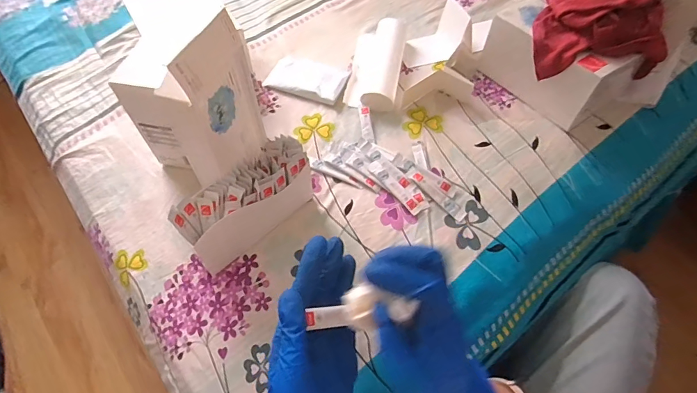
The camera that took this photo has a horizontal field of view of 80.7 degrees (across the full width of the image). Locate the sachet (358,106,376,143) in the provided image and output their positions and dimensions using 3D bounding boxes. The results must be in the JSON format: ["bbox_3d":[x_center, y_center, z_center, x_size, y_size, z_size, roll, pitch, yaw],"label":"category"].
[{"bbox_3d":[0.029,-0.111,0.625,0.019,0.007,0.068,-7,59,-3],"label":"sachet"}]

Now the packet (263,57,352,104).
[{"bbox_3d":[-0.069,-0.197,0.686,0.132,0.015,0.080,20,61,12],"label":"packet"}]

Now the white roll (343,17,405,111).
[{"bbox_3d":[0.047,-0.219,0.687,0.083,0.038,0.201,6,59,5],"label":"white roll"}]

